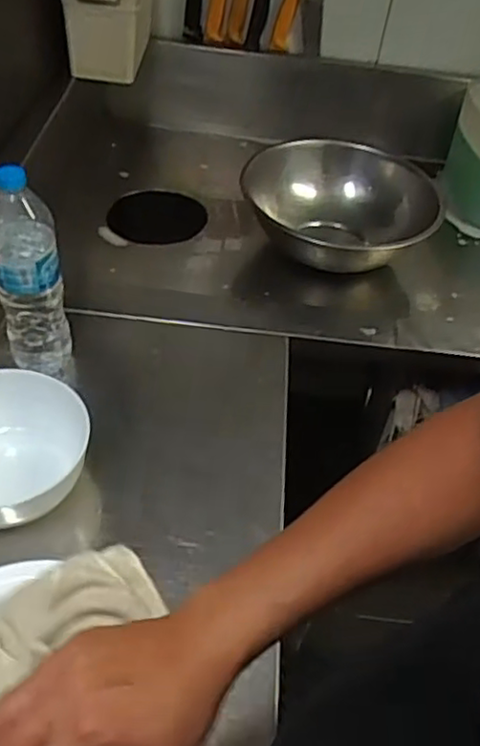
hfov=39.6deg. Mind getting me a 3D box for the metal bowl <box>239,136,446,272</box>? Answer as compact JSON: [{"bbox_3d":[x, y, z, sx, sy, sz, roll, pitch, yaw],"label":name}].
[{"bbox_3d":[0.175,-0.265,1.137,0.311,0.127,0.315,4,45,-4],"label":"metal bowl"}]

